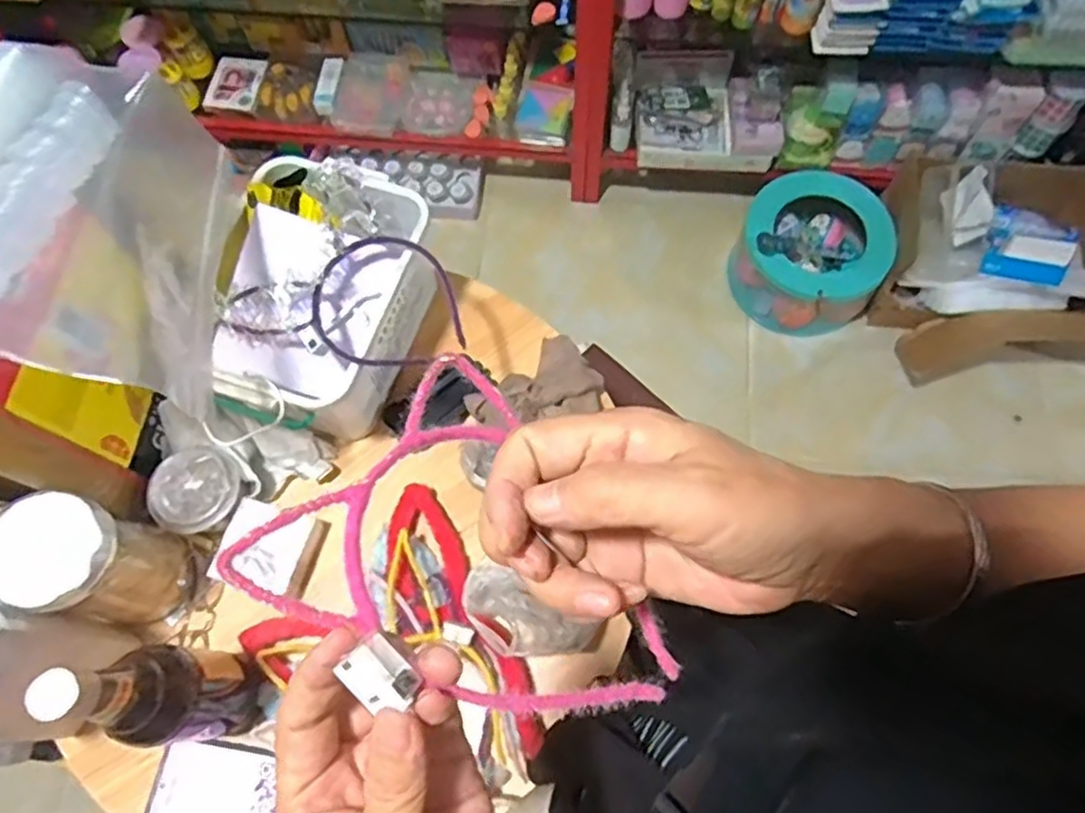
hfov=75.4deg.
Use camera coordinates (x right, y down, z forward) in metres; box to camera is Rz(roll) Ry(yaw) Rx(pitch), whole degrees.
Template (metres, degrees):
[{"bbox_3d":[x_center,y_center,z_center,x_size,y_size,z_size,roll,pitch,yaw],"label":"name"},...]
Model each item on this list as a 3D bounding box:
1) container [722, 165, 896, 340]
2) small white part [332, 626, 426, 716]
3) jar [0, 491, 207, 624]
[{"bbox_3d":[0.541,-0.320,1.427,0.272,0.173,0.273,0,69,1],"label":"container"},{"bbox_3d":[-0.053,0.088,0.233,0.024,0.010,0.019,42,75,15],"label":"small white part"},{"bbox_3d":[-0.362,0.130,0.580,0.074,0.170,0.079,20,70,9],"label":"jar"}]

